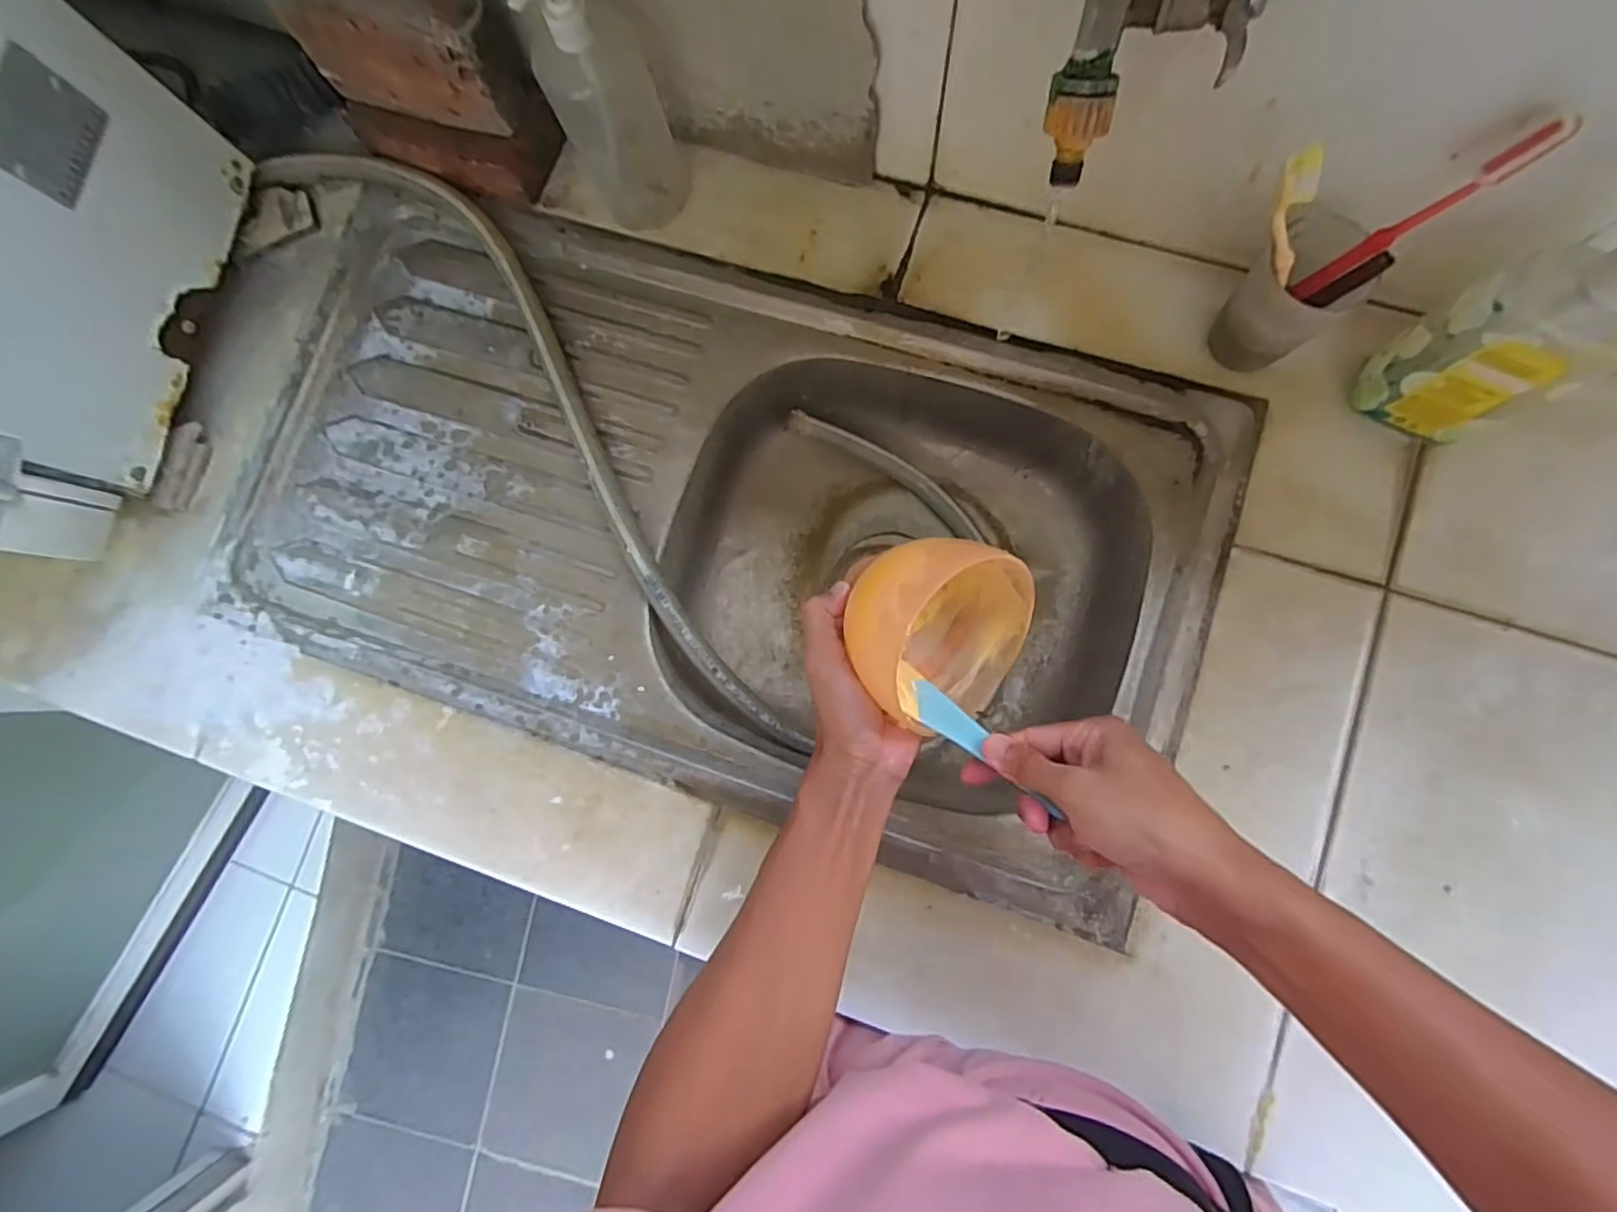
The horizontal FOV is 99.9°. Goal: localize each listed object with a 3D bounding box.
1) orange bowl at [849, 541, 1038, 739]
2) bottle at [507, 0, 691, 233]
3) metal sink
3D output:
[{"bbox_3d":[0.076,0.021,0.396,0.089,0.125,0.117,23,98,12],"label":"orange bowl"},{"bbox_3d":[-0.141,-0.355,0.476,0.078,0.185,0.067,-20,81,1],"label":"bottle"},{"bbox_3d":[-0.067,-0.060,0.577,0.729,0.128,0.397,17,85,6],"label":"metal sink"}]

